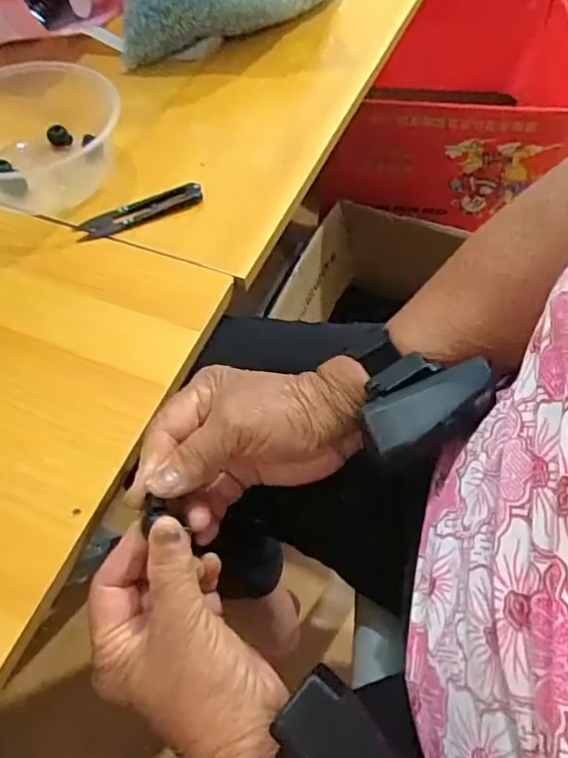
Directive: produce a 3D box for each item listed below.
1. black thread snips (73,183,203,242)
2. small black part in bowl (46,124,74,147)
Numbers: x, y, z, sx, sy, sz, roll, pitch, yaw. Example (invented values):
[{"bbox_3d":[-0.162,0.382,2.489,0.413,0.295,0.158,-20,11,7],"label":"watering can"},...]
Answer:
[{"bbox_3d":[-0.113,-0.132,0.462,0.100,0.011,0.021,-21,59,-11],"label":"black thread snips"},{"bbox_3d":[-0.195,-0.210,0.509,0.019,0.011,0.020,-1,57,2],"label":"small black part in bowl"}]

